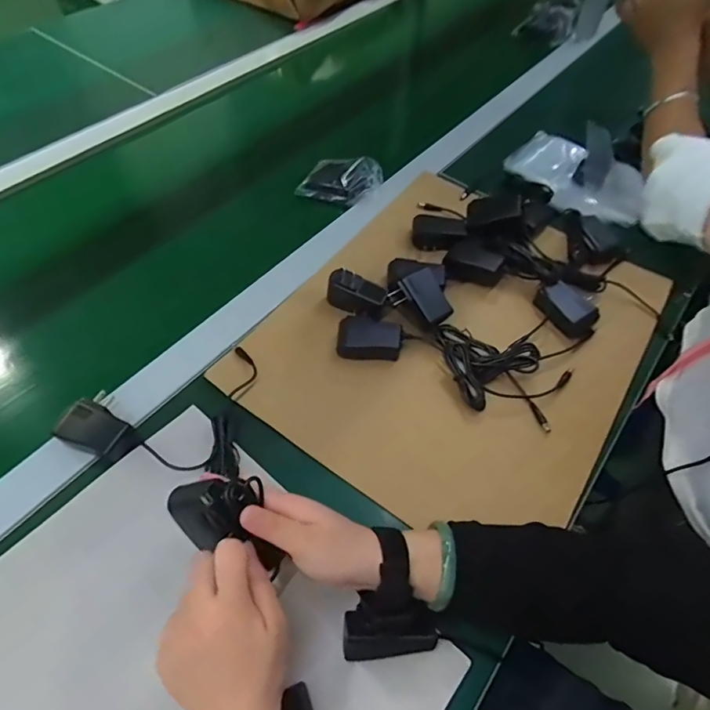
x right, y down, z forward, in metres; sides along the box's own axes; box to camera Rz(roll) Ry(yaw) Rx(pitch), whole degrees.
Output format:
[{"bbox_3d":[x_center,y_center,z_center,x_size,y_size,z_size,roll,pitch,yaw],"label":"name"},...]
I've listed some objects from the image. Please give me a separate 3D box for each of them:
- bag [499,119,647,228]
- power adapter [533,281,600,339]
[{"bbox_3d":[0.348,-0.302,0.774,0.129,0.087,0.248,-23,60,-19],"label":"bag"},{"bbox_3d":[0.263,-0.058,0.610,0.046,0.036,0.075,-28,61,-21],"label":"power adapter"}]

